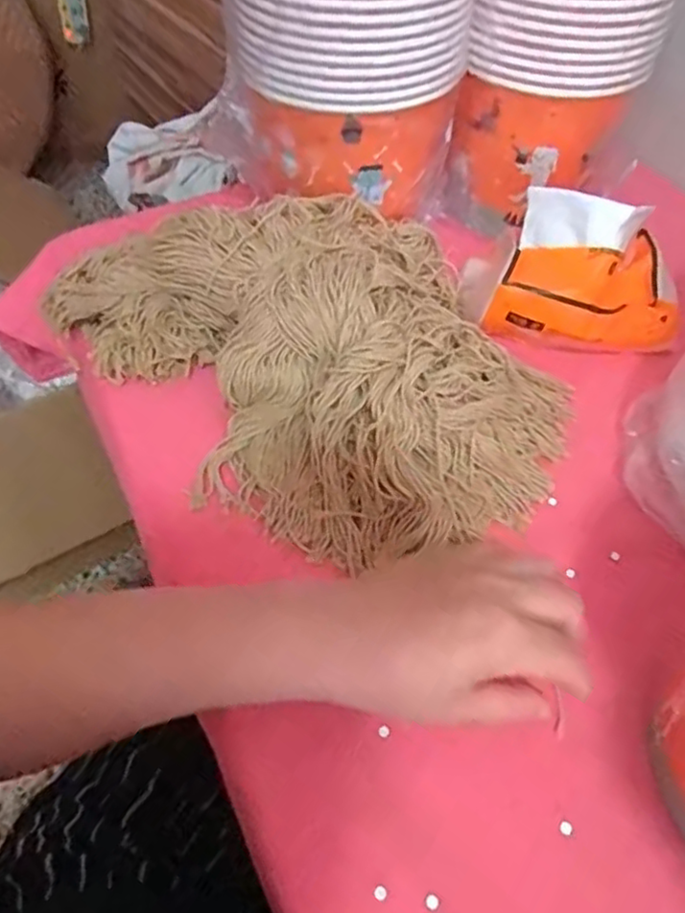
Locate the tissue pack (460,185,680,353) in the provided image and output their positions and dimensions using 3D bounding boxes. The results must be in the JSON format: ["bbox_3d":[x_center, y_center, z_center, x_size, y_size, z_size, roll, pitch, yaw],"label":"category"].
[{"bbox_3d":[0.170,-0.144,0.469,0.150,0.091,0.099,5,52,1],"label":"tissue pack"}]

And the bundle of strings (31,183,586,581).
[{"bbox_3d":[-0.013,-0.081,0.431,0.273,0.094,0.316,-28,58,-20],"label":"bundle of strings"}]

